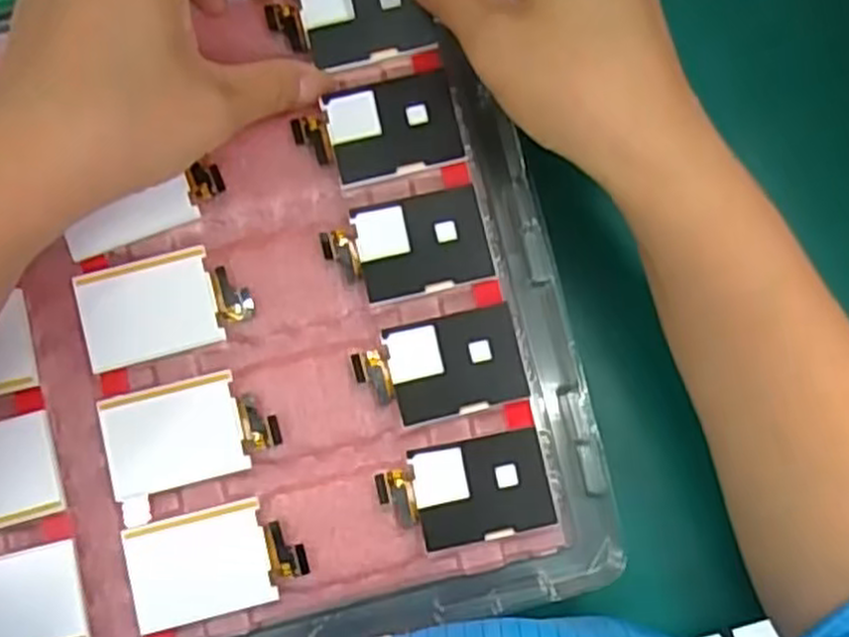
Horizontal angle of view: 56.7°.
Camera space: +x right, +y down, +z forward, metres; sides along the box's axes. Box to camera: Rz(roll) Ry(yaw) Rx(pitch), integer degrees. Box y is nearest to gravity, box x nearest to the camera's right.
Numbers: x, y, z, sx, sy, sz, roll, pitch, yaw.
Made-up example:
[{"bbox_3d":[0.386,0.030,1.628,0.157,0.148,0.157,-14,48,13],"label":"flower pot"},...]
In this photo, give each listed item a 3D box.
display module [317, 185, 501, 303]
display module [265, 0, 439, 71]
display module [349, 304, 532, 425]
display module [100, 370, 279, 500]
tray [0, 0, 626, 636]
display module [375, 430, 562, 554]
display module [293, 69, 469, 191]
[{"bbox_3d":[-0.006,-0.025,0.279,0.056,0.004,0.035,-13,84,-4],"label":"display module"},{"bbox_3d":[-0.027,-0.110,0.283,0.054,0.010,0.034,-13,101,5],"label":"display module"},{"bbox_3d":[0.006,0.017,0.274,0.056,0.004,0.034,-13,84,-4],"label":"display module"},{"bbox_3d":[-0.081,0.039,0.271,0.057,0.004,0.034,-14,84,-4],"label":"display module"},{"bbox_3d":[-0.120,0.010,0.277,0.337,0.025,0.244,-12,84,-4],"label":"tray"},{"bbox_3d":[0.015,0.059,0.270,0.057,0.005,0.034,-9,84,-4],"label":"display module"},{"bbox_3d":[-0.016,-0.068,0.282,0.056,0.004,0.035,-14,84,-4],"label":"display module"}]

